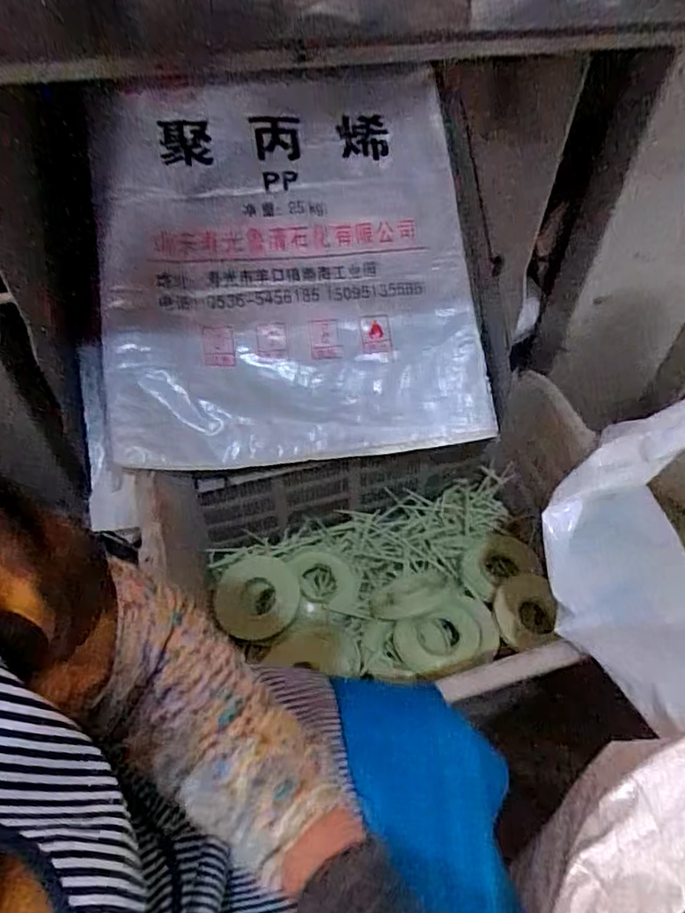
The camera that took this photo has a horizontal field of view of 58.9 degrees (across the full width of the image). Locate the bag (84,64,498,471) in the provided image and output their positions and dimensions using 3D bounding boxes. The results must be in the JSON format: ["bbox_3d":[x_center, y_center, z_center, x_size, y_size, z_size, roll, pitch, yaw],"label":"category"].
[{"bbox_3d":[-0.077,-0.294,0.871,0.558,0.122,0.598,-7,85,-9],"label":"bag"}]

